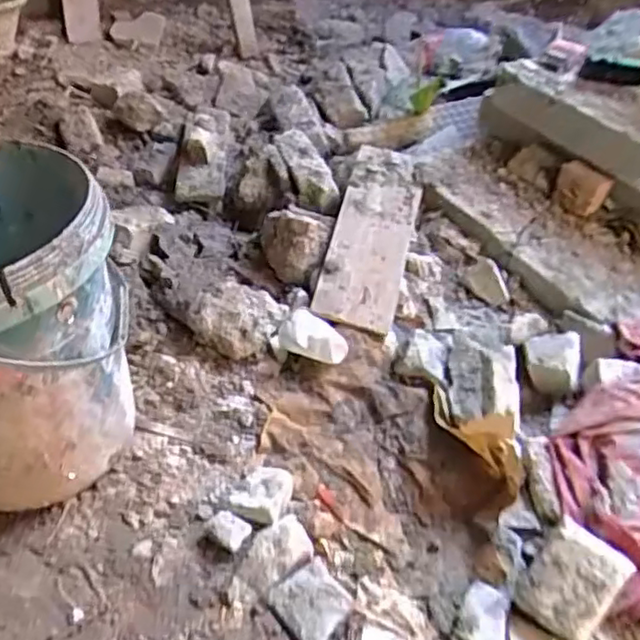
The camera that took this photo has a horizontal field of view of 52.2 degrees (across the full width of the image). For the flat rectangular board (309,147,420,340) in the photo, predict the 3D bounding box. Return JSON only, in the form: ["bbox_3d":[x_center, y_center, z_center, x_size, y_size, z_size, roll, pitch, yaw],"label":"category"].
[{"bbox_3d":[0.092,-0.152,1.126,0.132,0.031,0.379,17,62,0],"label":"flat rectangular board"}]

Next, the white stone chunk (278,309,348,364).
[{"bbox_3d":[-0.009,0.032,1.000,0.109,0.060,0.061,24,51,27],"label":"white stone chunk"}]

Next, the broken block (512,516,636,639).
[{"bbox_3d":[0.292,0.302,0.761,0.100,0.064,0.123,37,85,31],"label":"broken block"}]

